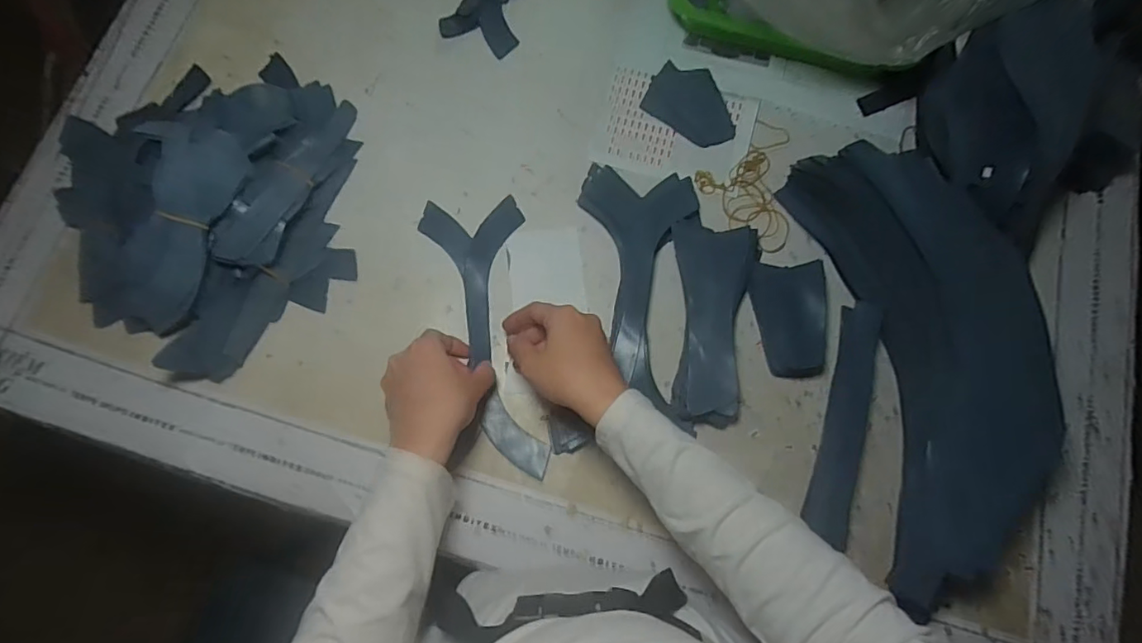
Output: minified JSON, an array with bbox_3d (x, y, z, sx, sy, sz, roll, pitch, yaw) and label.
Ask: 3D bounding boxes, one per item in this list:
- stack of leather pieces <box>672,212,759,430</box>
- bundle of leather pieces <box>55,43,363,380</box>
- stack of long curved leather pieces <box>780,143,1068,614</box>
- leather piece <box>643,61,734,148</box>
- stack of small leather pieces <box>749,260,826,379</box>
[{"bbox_3d":[0.124,-0.004,0.482,0.070,0.029,0.180,4,76,-1],"label":"stack of leather pieces"},{"bbox_3d":[-0.308,-0.117,0.465,0.254,0.081,0.261,0,76,-2],"label":"bundle of leather pieces"},{"bbox_3d":[0.294,0.023,0.450,0.142,0.084,0.377,-7,76,-3],"label":"stack of long curved leather pieces"},{"bbox_3d":[0.122,-0.214,0.544,0.094,0.004,0.069,38,78,8],"label":"leather piece"},{"bbox_3d":[0.188,-0.001,0.476,0.056,0.031,0.094,0,76,-2],"label":"stack of small leather pieces"}]

